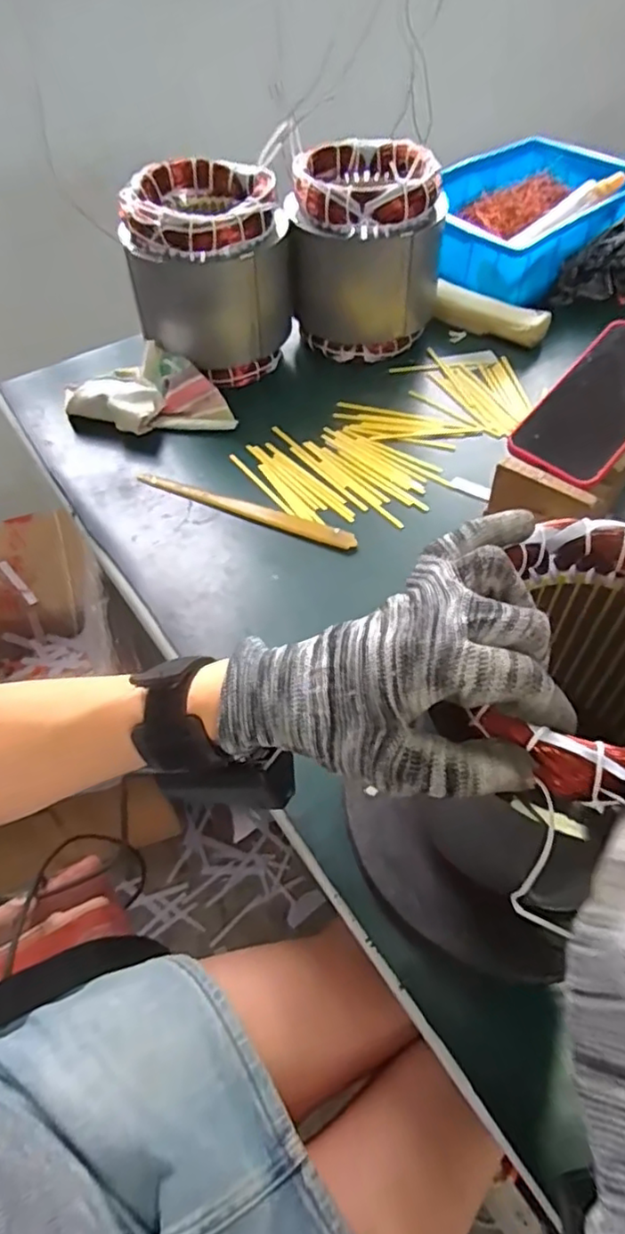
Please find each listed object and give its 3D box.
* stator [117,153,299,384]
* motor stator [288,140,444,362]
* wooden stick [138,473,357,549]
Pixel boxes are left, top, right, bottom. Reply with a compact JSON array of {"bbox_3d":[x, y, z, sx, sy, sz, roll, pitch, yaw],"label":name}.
[{"bbox_3d":[-0.095,-0.333,0.634,0.147,0.169,0.137,-6,53,-1],"label":"stator"},{"bbox_3d":[0.054,-0.381,0.669,0.156,0.167,0.136,6,54,8],"label":"motor stator"},{"bbox_3d":[-0.060,-0.096,0.555,0.207,0.009,0.016,19,57,17],"label":"wooden stick"}]

